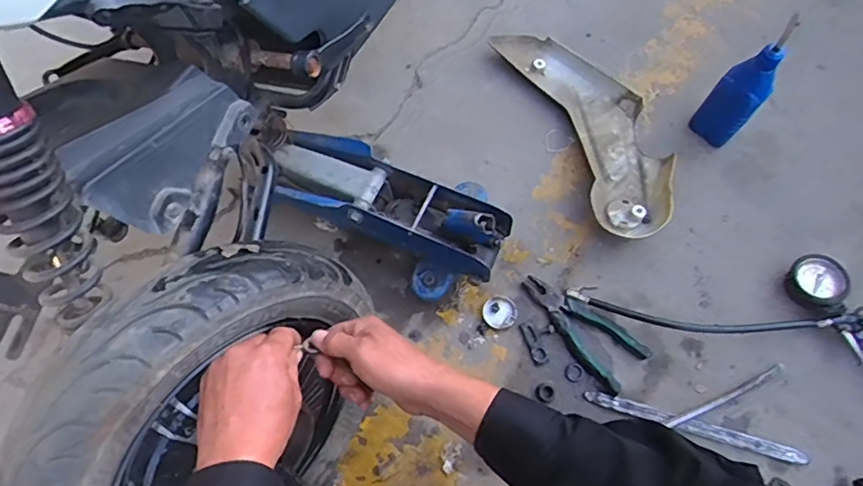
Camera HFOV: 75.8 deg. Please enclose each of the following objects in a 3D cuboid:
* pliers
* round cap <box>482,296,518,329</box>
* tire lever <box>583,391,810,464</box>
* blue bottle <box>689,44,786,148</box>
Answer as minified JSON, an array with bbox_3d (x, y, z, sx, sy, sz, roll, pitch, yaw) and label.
[{"bbox_3d":[0.209,0.117,0.787,0.190,0.016,0.085,42,74,14],"label":"pliers"},{"bbox_3d":[0.099,0.099,0.798,0.048,0.011,0.047,0,69,0],"label":"round cap"},{"bbox_3d":[0.347,0.242,0.734,0.282,0.007,0.020,16,69,6],"label":"tire lever"},{"bbox_3d":[0.464,-0.222,0.842,0.069,0.198,0.059,39,73,14],"label":"blue bottle"}]

